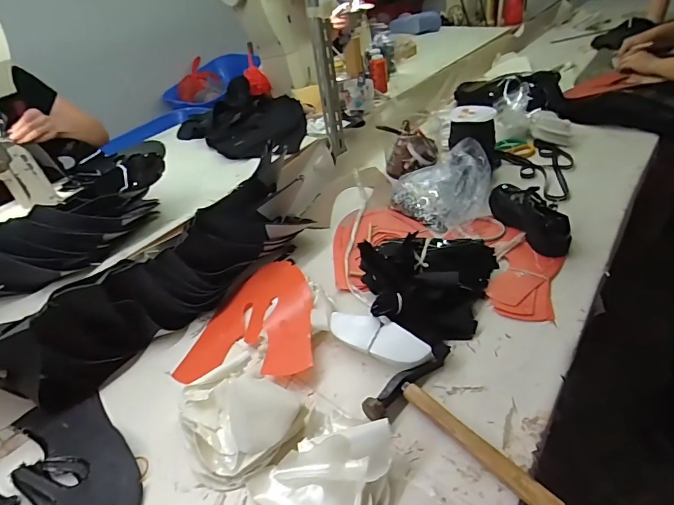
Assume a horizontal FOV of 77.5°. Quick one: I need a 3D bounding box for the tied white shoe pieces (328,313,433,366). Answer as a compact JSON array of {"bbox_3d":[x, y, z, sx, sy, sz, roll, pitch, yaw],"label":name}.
[{"bbox_3d":[0.064,0.135,0.650,0.168,0.040,0.066,13,43,27],"label":"tied white shoe pieces"}]

